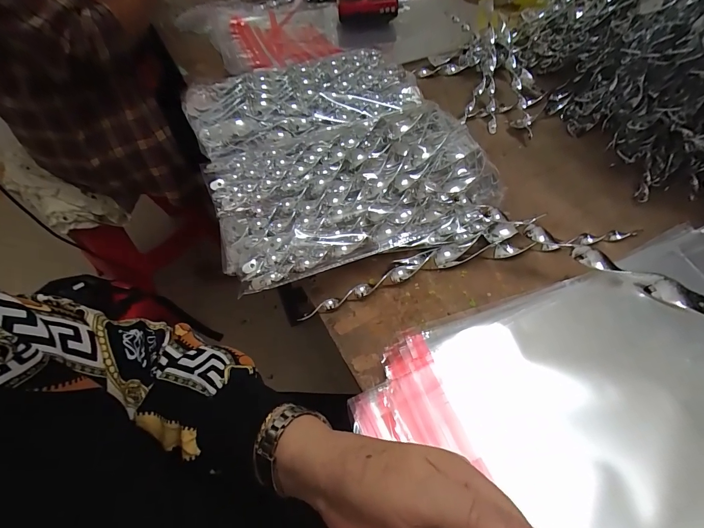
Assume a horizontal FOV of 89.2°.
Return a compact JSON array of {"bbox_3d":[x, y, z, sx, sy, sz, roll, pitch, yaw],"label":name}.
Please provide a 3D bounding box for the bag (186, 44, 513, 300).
[{"bbox_3d":[-0.021,-0.138,0.439,0.308,0.076,0.345,-19,56,-10],"label":"bag"}]

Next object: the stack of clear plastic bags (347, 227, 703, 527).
[{"bbox_3d":[0.244,0.116,0.290,0.445,0.022,0.252,-18,55,-13],"label":"stack of clear plastic bags"}]

